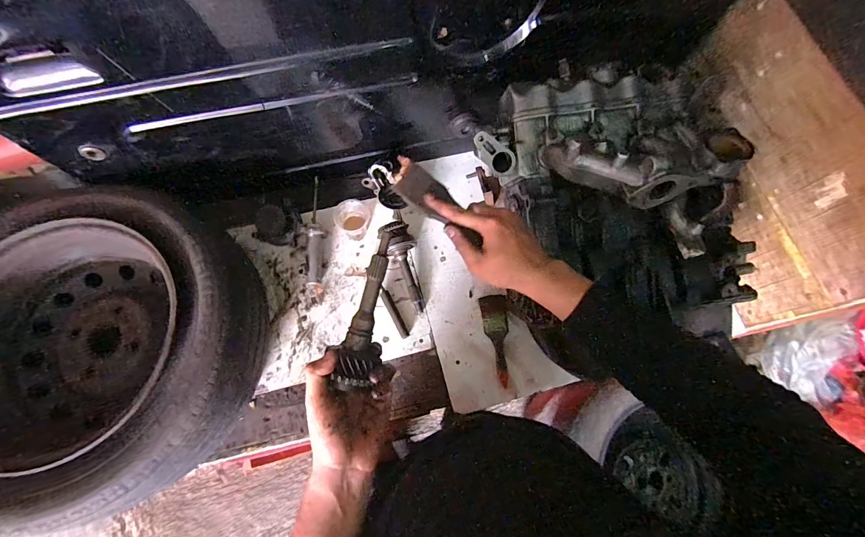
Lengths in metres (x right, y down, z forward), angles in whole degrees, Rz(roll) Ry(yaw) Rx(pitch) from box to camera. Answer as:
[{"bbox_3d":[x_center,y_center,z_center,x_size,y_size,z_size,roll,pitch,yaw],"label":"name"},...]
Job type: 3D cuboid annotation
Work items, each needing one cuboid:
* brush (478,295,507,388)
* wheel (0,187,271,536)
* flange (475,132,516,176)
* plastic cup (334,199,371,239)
[{"bbox_3d":[0.133,0.141,0.749,0.051,0.020,0.177,-6,69,-4],"label":"brush"},{"bbox_3d":[-0.565,0.142,0.652,0.502,0.188,0.500,1,69,-1],"label":"wheel"},{"bbox_3d":[0.098,-0.179,0.581,0.041,0.011,0.081,-40,111,11],"label":"flange"},{"bbox_3d":[-0.169,-0.108,0.801,0.072,0.078,0.073,1,69,-1],"label":"plastic cup"}]

